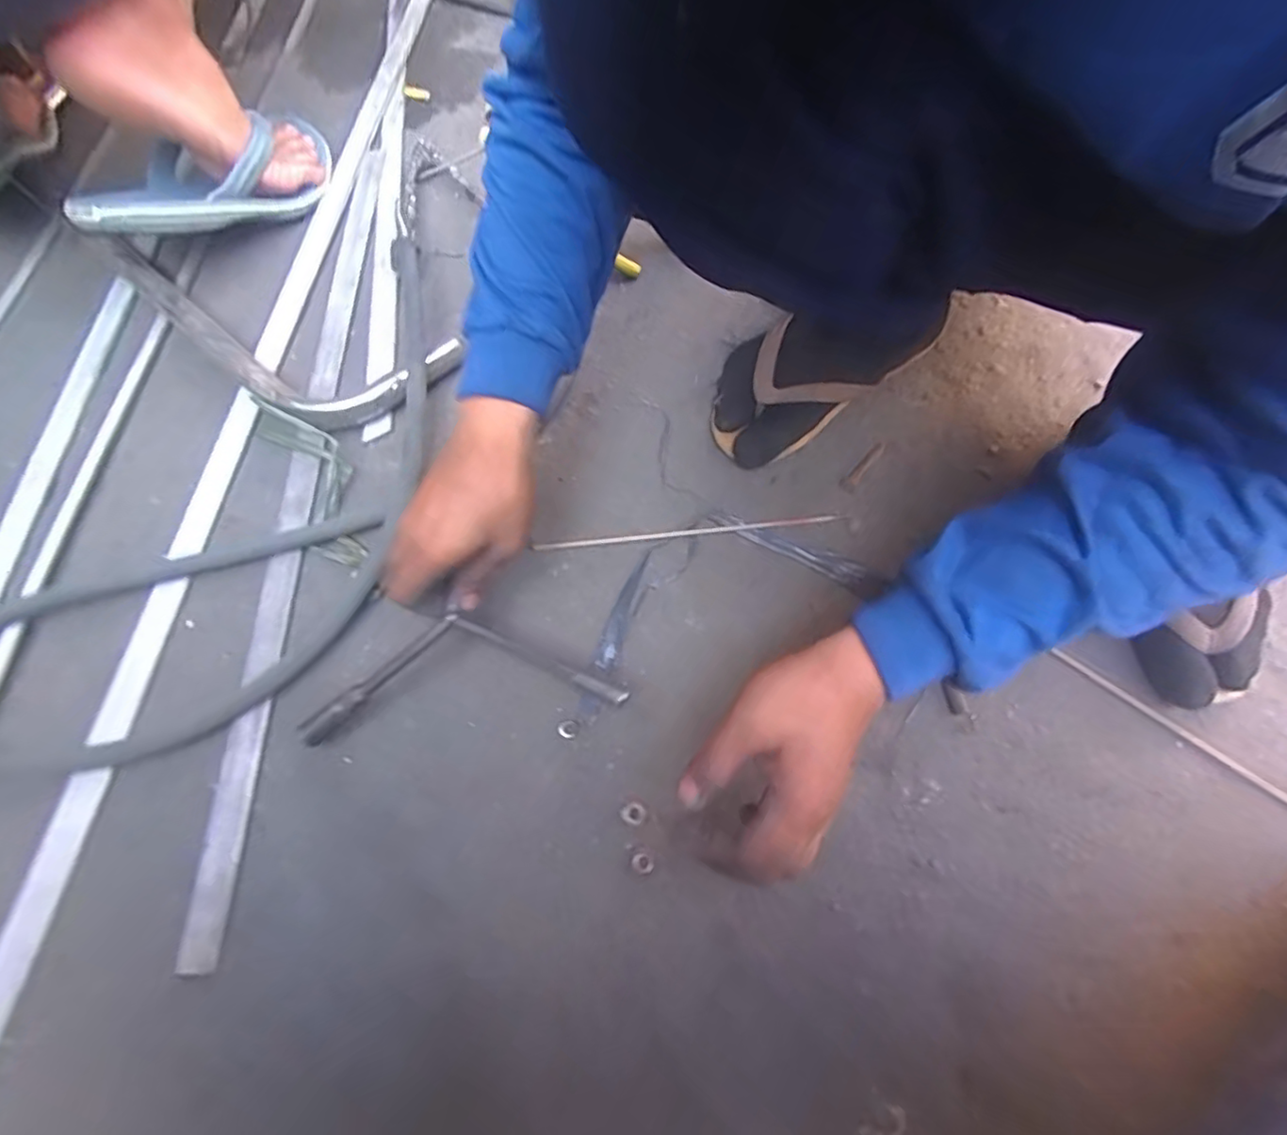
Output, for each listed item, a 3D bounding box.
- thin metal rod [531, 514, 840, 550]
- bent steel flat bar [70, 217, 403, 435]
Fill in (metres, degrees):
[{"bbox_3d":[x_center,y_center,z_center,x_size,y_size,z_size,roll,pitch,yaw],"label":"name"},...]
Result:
[{"bbox_3d":[0.035,-0.030,0.485,0.243,0.008,0.010,-6,68,-4],"label":"thin metal rod"},{"bbox_3d":[-0.378,-0.208,0.519,0.371,0.033,0.074,26,70,9],"label":"bent steel flat bar"}]

